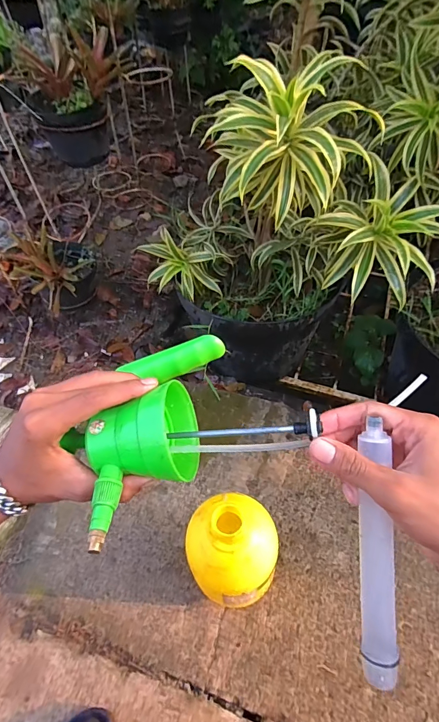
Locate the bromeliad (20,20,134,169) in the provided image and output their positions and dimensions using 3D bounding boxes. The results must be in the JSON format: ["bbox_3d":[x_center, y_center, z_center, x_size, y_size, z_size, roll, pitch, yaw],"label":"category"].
[{"bbox_3d":[-0.257,-0.471,0.702,0.180,0.185,0.121,-15,54,-7],"label":"bromeliad"}]

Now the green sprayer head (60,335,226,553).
[{"bbox_3d":[-0.056,0.047,0.303,0.084,0.070,0.181,12,42,12],"label":"green sprayer head"}]

